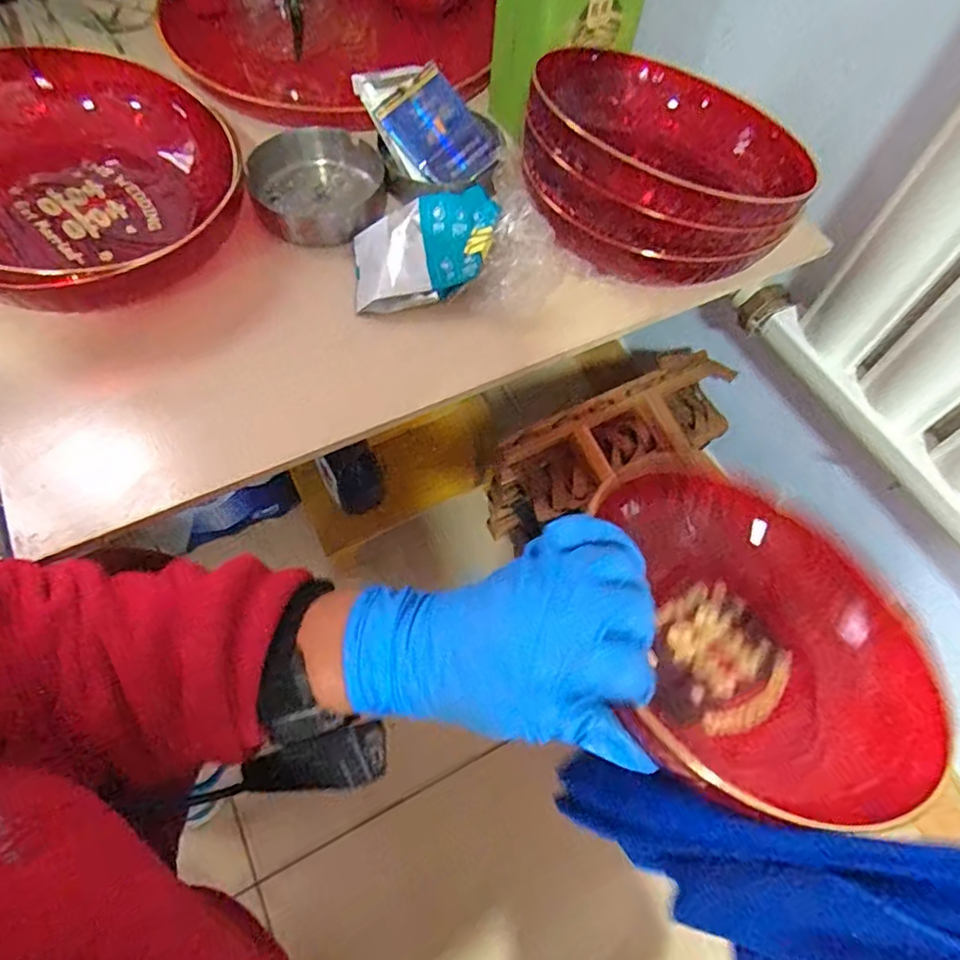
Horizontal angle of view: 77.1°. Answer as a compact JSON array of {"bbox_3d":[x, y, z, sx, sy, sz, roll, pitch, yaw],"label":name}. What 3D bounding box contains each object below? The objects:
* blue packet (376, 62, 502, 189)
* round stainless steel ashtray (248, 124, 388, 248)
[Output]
[{"bbox_3d":[-0.030,-0.260,0.453,0.055,0.009,0.084,-40,98,5],"label":"blue packet"},{"bbox_3d":[-0.121,-0.220,0.458,0.096,0.030,0.103,1,62,-3],"label":"round stainless steel ashtray"}]

